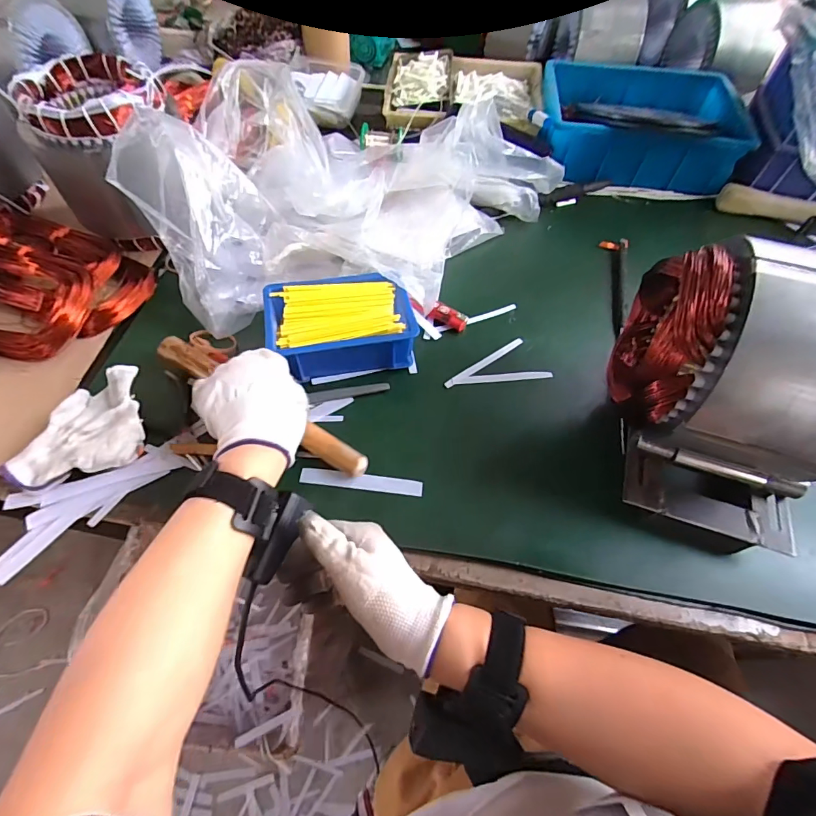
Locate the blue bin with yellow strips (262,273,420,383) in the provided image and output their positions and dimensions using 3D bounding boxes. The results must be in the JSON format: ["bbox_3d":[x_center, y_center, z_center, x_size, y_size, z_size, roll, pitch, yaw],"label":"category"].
[{"bbox_3d":[-0.067,-0.076,0.438,0.141,0.057,0.104,-8,59,-8],"label":"blue bin with yellow strips"}]

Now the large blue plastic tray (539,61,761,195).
[{"bbox_3d":[0.350,-0.434,0.659,0.288,0.089,0.199,7,58,2],"label":"large blue plastic tray"}]

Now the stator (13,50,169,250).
[{"bbox_3d":[-0.327,-0.295,0.496,0.154,0.144,0.140,1,58,-2],"label":"stator"}]

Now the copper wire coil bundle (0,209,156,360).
[{"bbox_3d":[-0.427,-0.149,0.481,0.225,0.054,0.171,29,61,14],"label":"copper wire coil bundle"}]

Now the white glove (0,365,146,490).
[{"bbox_3d":[-0.291,0.021,0.382,0.103,0.048,0.094,-10,59,-9],"label":"white glove"}]

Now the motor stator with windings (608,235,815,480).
[{"bbox_3d":[0.256,-0.038,0.323,0.158,0.154,0.144,20,59,9],"label":"motor stator with windings"}]

